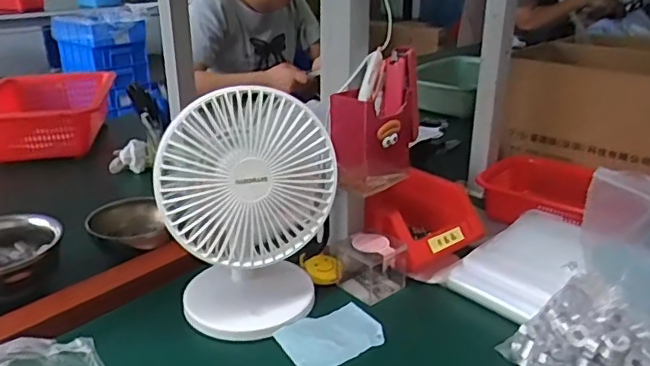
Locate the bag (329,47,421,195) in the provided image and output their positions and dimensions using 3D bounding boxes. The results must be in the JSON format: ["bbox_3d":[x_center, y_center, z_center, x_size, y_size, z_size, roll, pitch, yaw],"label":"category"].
[{"bbox_3d":[0.055,-0.061,0.600,0.088,0.121,0.061,-21,31,-41],"label":"bag"}]

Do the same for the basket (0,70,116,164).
[{"bbox_3d":[-0.521,-0.125,1.096,0.234,0.090,0.264,-7,24,-16],"label":"basket"}]

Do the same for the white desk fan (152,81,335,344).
[{"bbox_3d":[-0.076,0.028,0.570,0.163,0.220,0.103,-7,24,-18],"label":"white desk fan"}]

